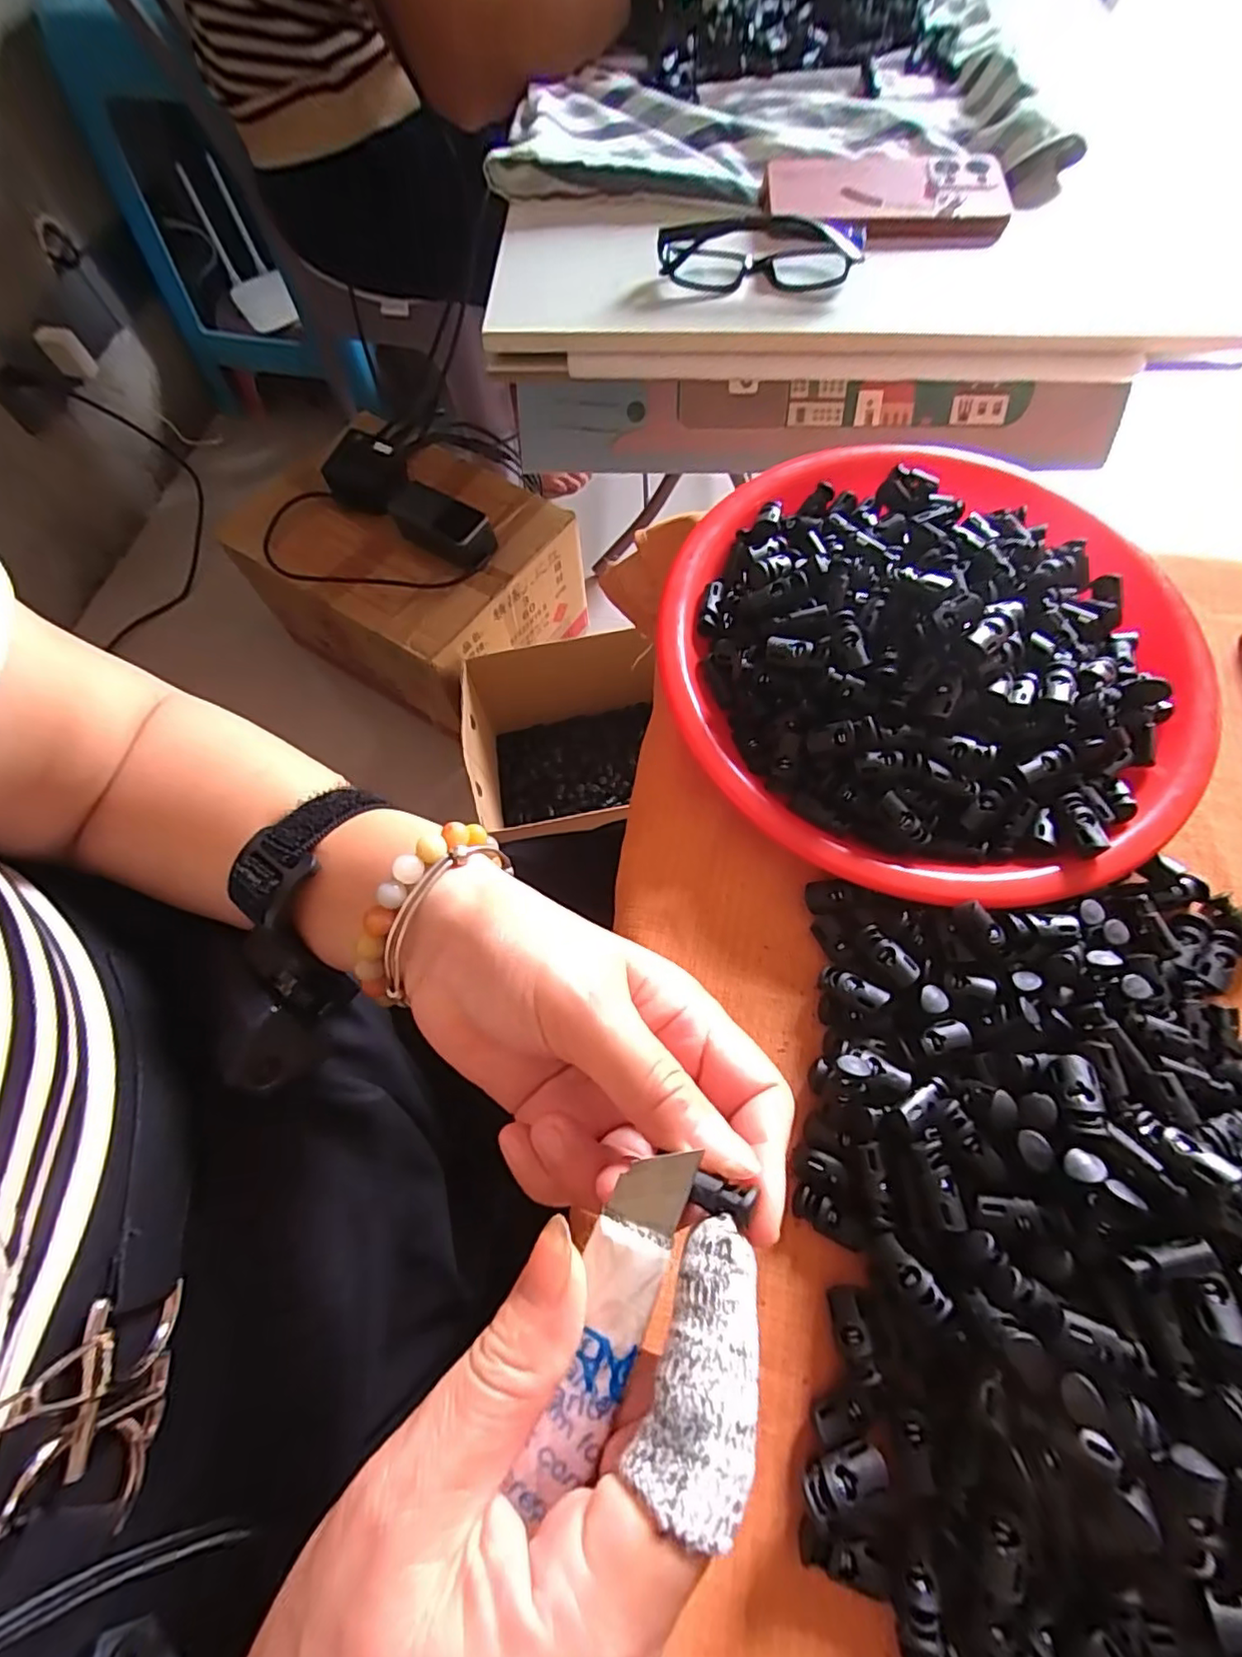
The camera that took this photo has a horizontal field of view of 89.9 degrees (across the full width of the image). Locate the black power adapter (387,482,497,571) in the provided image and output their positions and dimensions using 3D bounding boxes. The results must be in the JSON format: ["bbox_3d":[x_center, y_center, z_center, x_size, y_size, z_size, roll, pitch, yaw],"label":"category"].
[{"bbox_3d":[-0.221,-0.372,0.754,0.139,0.045,0.064,34,72,15],"label":"black power adapter"}]

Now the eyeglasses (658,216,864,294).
[{"bbox_3d":[0.093,-0.394,0.426,0.132,0.027,0.045,4,68,3],"label":"eyeglasses"}]

